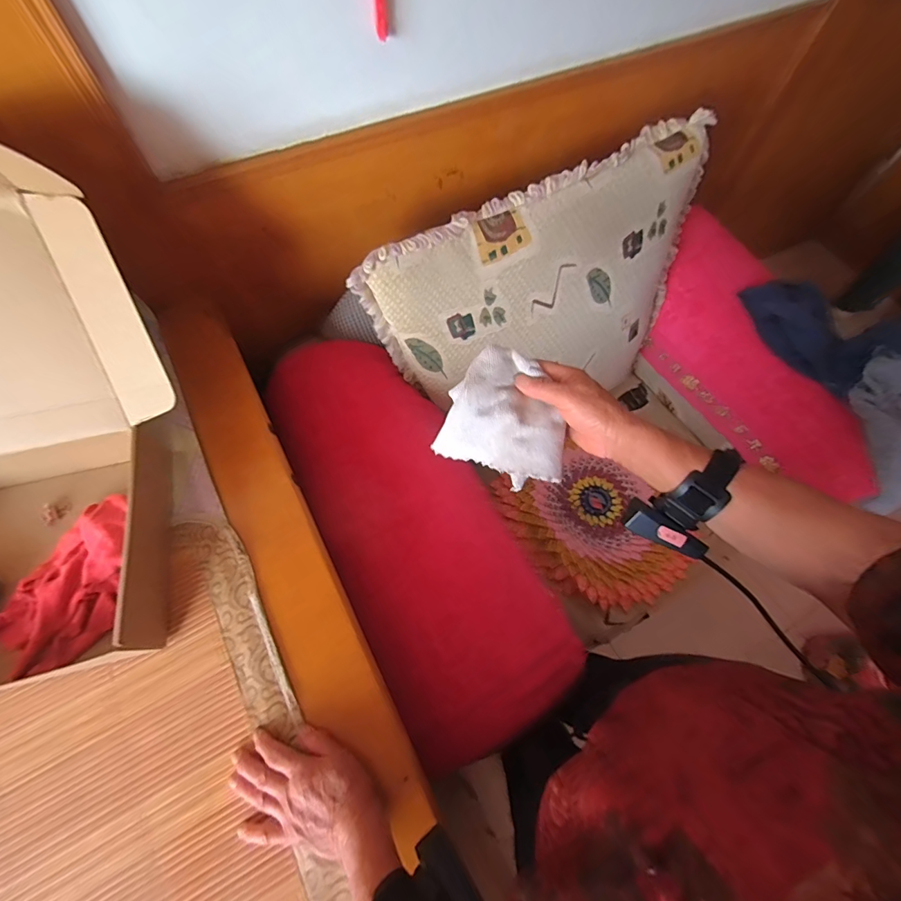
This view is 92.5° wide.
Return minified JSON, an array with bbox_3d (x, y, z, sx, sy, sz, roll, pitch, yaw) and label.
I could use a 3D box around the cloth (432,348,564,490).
[{"bbox_3d":[0.056,-0.026,0.430,0.116,0.075,0.100,33,73,9],"label":"cloth"}]

